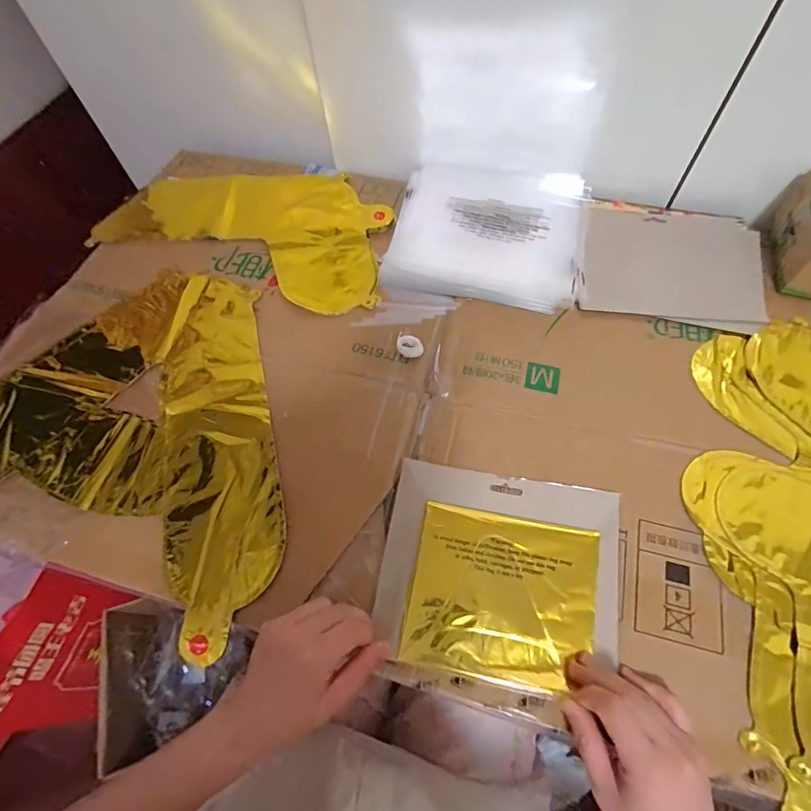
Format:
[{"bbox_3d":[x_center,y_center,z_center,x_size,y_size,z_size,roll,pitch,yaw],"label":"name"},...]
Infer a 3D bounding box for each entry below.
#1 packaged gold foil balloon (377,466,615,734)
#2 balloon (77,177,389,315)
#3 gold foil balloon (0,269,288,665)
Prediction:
[{"bbox_3d":[0.077,0.145,0.369,0.189,0.014,0.174,9,64,8],"label":"packaged gold foil balloon"},{"bbox_3d":[-0.206,-0.235,0.582,0.393,0.016,0.202,16,65,11],"label":"balloon"},{"bbox_3d":[-0.304,0.047,0.431,0.346,0.007,0.387,-16,63,-5],"label":"gold foil balloon"}]

